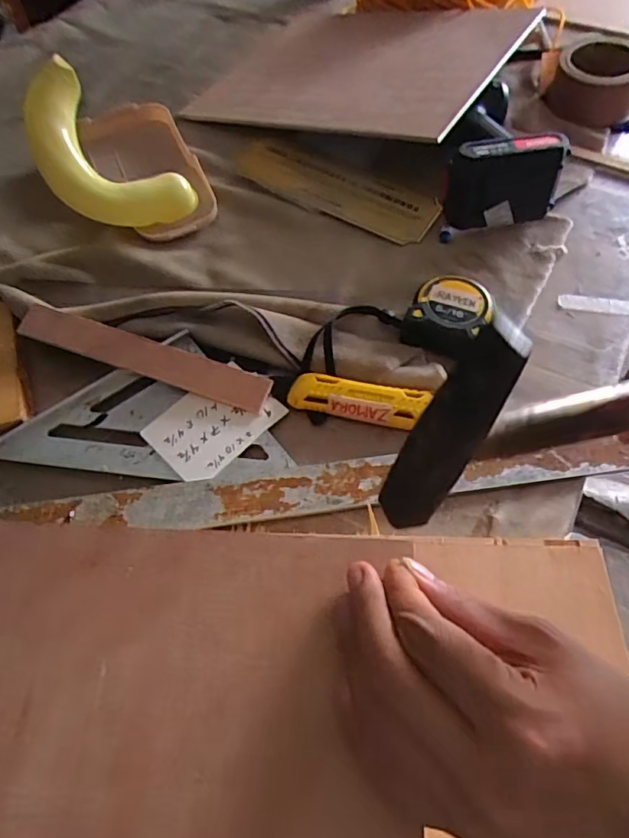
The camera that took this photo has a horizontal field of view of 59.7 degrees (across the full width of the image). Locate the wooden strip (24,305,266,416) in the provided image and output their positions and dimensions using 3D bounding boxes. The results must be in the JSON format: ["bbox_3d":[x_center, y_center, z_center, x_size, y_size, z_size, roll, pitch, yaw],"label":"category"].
[{"bbox_3d":[-0.140,-0.052,0.445,0.213,0.007,0.030,19,76,5],"label":"wooden strip"}]

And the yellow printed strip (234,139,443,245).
[{"bbox_3d":[0.016,-0.249,0.590,0.231,0.011,0.069,24,69,11],"label":"yellow printed strip"}]

